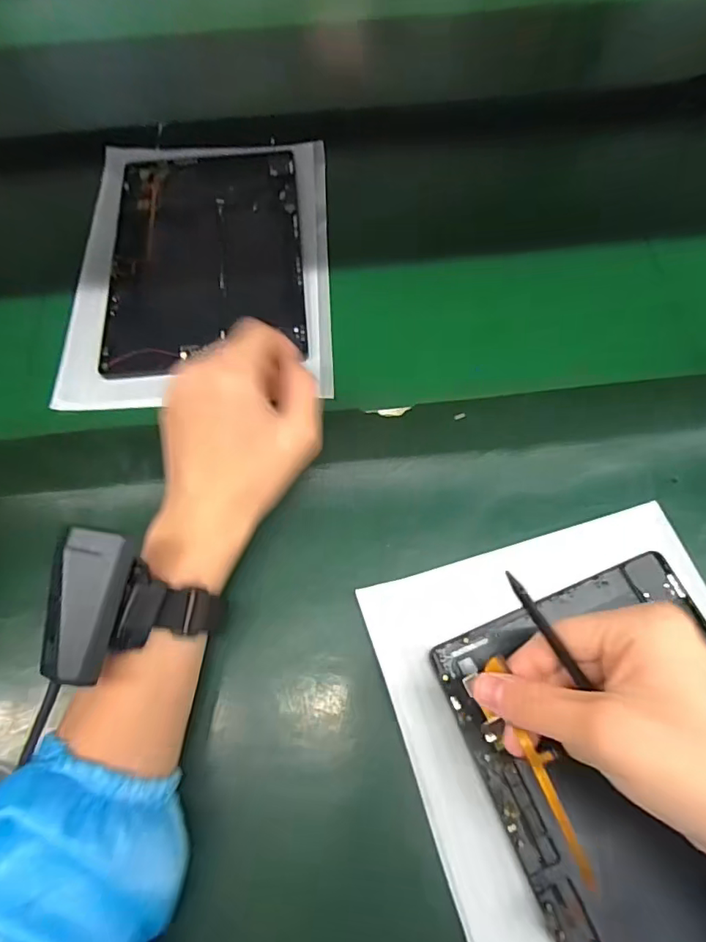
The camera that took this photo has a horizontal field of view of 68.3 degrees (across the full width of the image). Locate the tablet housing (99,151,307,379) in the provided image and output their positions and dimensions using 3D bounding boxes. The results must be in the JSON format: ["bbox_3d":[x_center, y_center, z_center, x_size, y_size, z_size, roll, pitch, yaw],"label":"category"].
[{"bbox_3d":[-0.122,-0.184,0.436,0.154,0.013,0.227,-6,69,0],"label":"tablet housing"}]

